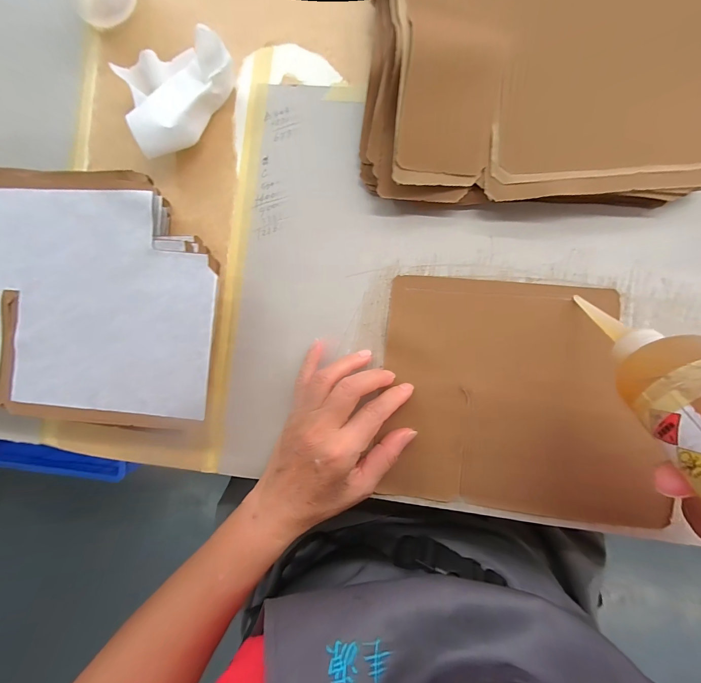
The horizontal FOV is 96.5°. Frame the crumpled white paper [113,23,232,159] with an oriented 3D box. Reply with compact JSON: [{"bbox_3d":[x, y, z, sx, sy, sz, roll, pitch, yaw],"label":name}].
[{"bbox_3d":[-0.149,-0.217,0.272,0.102,0.036,0.080,-36,87,3],"label":"crumpled white paper"}]

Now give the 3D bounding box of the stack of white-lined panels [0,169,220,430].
[{"bbox_3d":[-0.228,-0.036,0.269,0.245,0.052,0.195,5,90,4],"label":"stack of white-lined panels"}]

